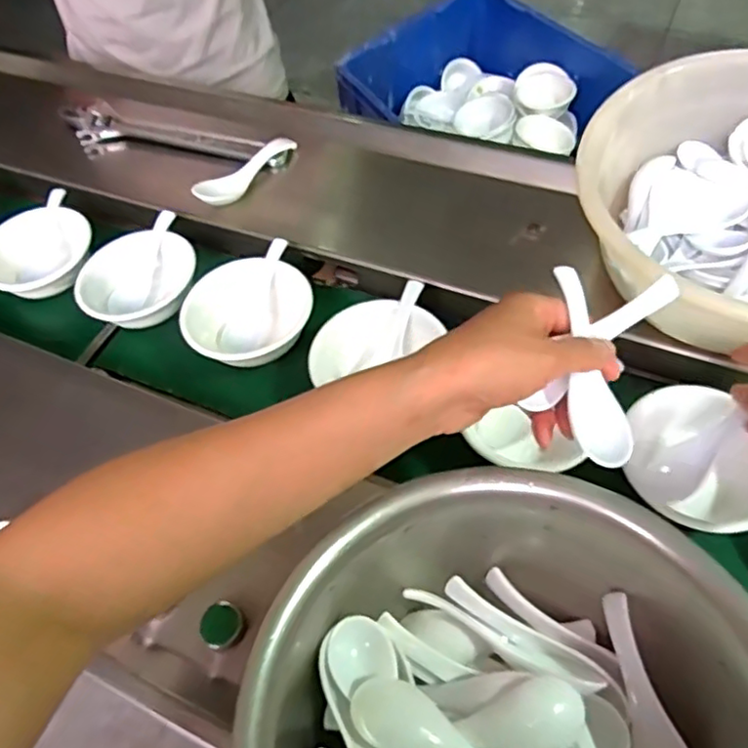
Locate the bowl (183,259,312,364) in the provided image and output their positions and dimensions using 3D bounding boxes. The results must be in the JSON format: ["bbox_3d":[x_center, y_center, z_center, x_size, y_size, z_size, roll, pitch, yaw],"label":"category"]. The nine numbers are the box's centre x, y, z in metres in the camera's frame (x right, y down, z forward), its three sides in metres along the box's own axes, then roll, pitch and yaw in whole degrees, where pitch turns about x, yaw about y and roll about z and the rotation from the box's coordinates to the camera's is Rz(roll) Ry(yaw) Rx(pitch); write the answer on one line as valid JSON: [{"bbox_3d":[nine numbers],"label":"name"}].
[{"bbox_3d":[-0.112,-0.054,0.579,0.117,0.043,0.103,-16,59,-5],"label":"bowl"}]

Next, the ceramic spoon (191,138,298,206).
[{"bbox_3d":[-0.132,-0.213,0.671,0.031,0.037,0.133,32,66,22],"label":"ceramic spoon"}]

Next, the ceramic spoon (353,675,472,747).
[{"bbox_3d":[0.045,0.191,0.321,0.117,0.025,0.032,21,63,17],"label":"ceramic spoon"}]

